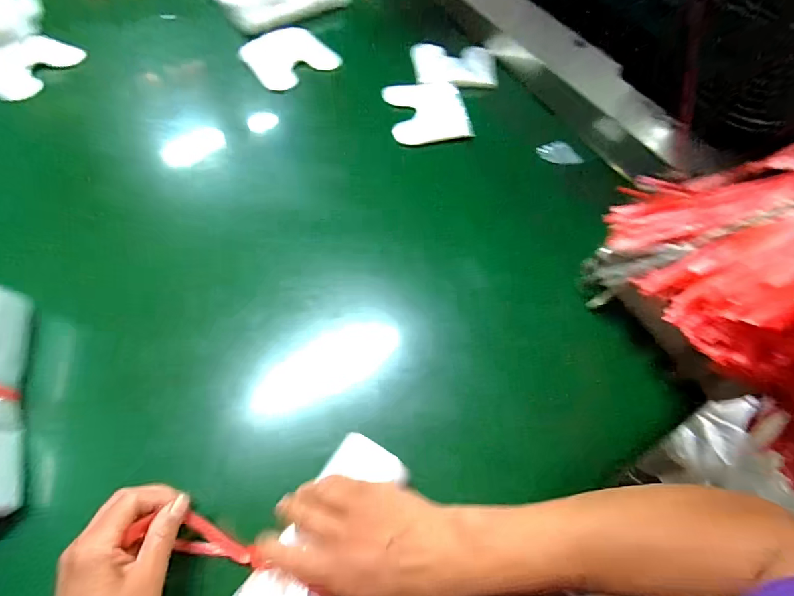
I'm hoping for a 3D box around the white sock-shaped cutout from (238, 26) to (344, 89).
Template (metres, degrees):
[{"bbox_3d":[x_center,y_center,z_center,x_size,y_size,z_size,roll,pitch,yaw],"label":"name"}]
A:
[{"bbox_3d":[-0.170,-0.377,0.627,0.128,0.014,0.103,-40,84,-20],"label":"white sock-shaped cutout"}]

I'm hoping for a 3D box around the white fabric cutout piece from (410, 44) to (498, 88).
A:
[{"bbox_3d":[0.092,-0.375,0.642,0.133,0.015,0.091,3,71,2],"label":"white fabric cutout piece"}]

